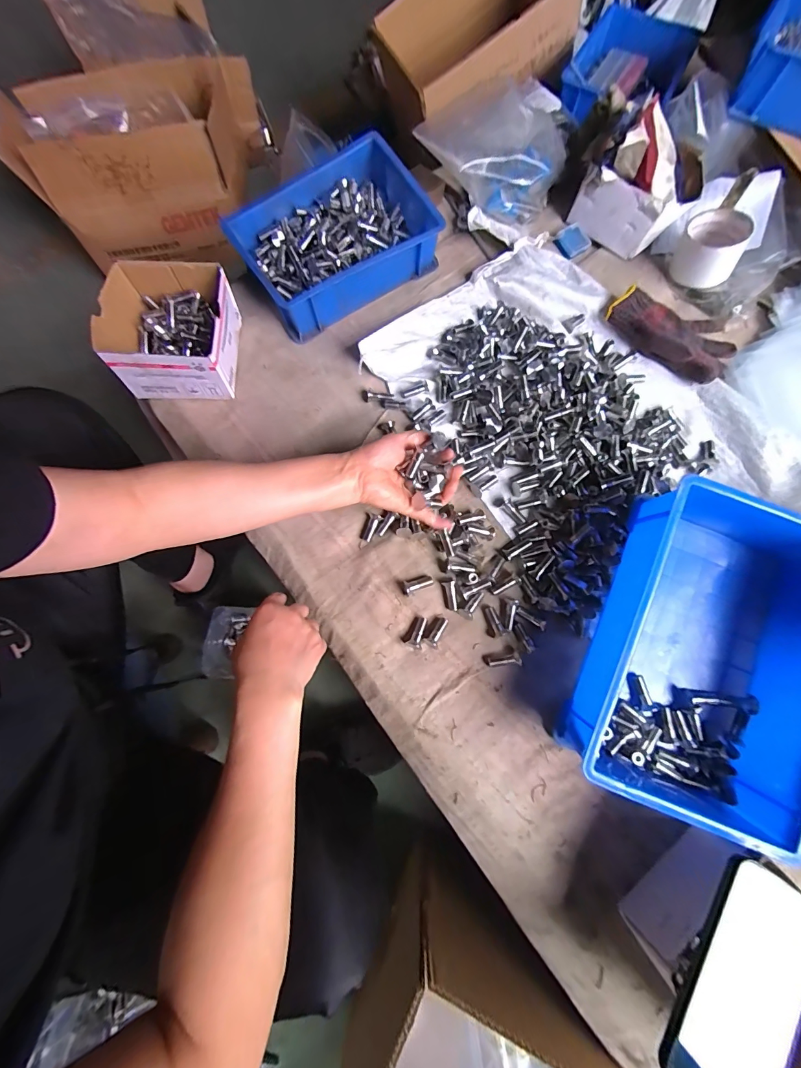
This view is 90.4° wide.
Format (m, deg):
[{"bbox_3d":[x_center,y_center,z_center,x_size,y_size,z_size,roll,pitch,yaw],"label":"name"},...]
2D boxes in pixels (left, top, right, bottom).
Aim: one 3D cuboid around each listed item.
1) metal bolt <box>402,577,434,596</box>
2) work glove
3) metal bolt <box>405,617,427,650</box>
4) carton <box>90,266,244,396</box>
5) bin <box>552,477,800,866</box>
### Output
[{"bbox_3d":[0.021,0.060,0.466,0.037,0.013,0.016,-16,75,-6],"label":"metal bolt"},{"bbox_3d":[0.384,-0.291,0.559,0.170,0.030,0.115,36,76,8],"label":"work glove"},{"bbox_3d":[0.019,0.111,0.450,0.018,0.012,0.035,16,74,3],"label":"metal bolt"},{"bbox_3d":[-0.293,-0.256,0.511,0.147,0.083,0.143,-2,74,-2],"label":"carton"},{"bbox_3d":[0.305,0.124,0.400,0.199,0.112,0.299,23,75,5],"label":"bin"}]

